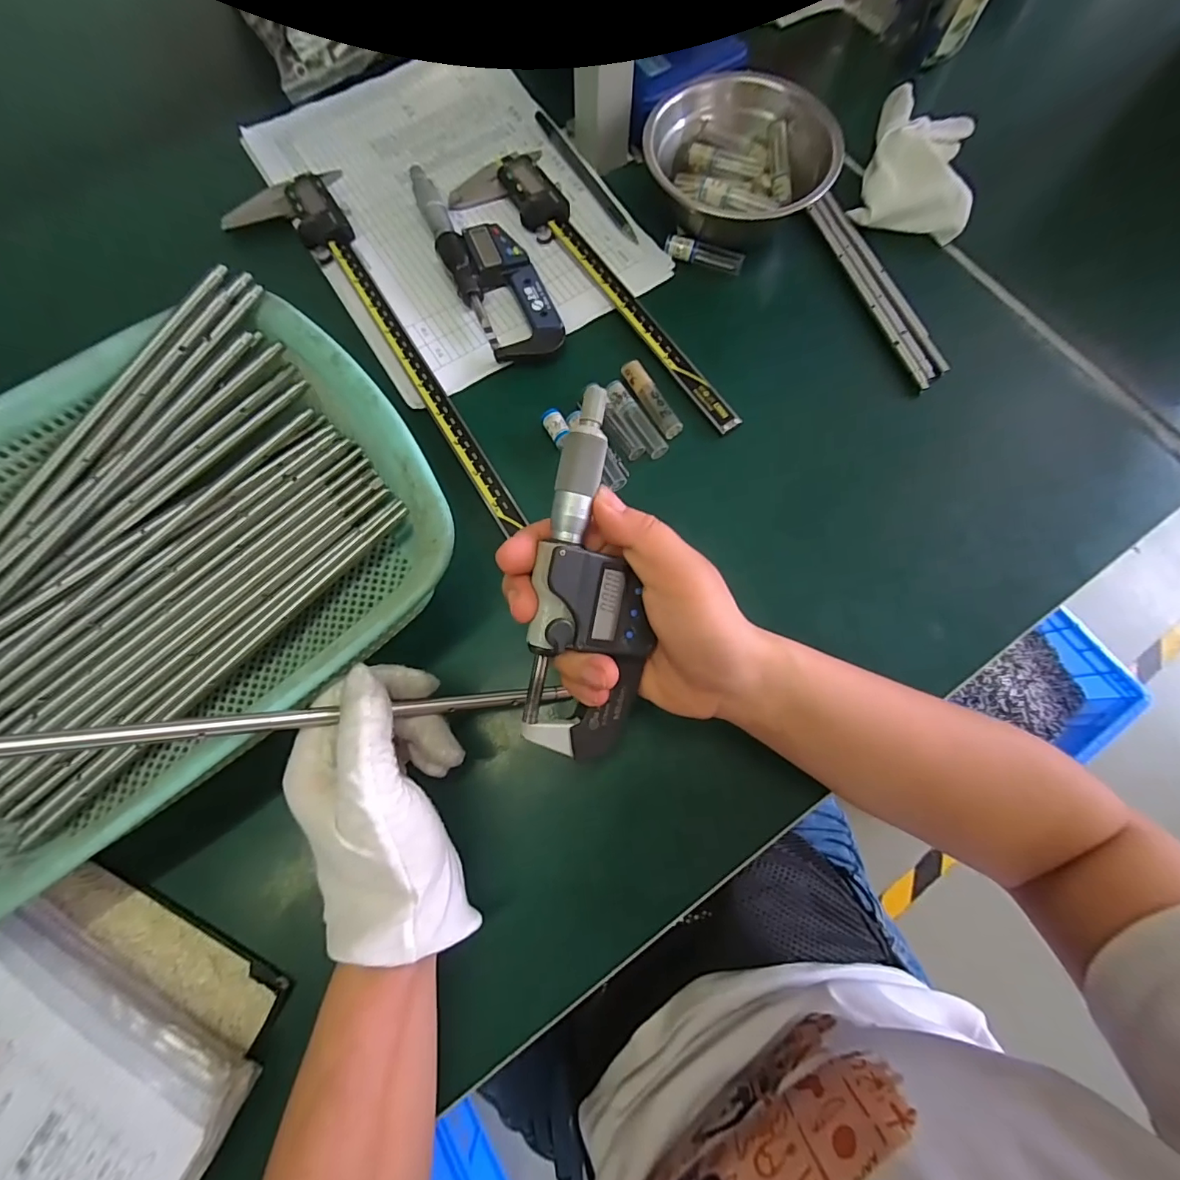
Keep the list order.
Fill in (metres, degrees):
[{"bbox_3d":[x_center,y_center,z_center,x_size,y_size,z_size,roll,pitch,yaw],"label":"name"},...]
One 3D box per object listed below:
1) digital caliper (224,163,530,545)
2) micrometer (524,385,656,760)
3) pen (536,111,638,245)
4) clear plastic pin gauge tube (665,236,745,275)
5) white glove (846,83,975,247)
[{"bbox_3d":[-0.153,-0.162,0.338,0.082,0.016,0.326,-27,77,-8],"label":"digital caliper"},{"bbox_3d":[-0.001,-0.002,0.211,0.050,0.026,0.154,0,99,-1],"label":"micrometer"},{"bbox_3d":[-0.002,-0.314,0.379,0.008,0.011,0.140,-30,77,-9],"label":"pen"},{"bbox_3d":[0.083,-0.244,0.363,0.057,0.010,0.015,18,75,4],"label":"clear plastic pin gauge tube"},{"bbox_3d":[0.248,-0.320,0.367,0.076,0.031,0.136,21,75,5],"label":"white glove"}]

